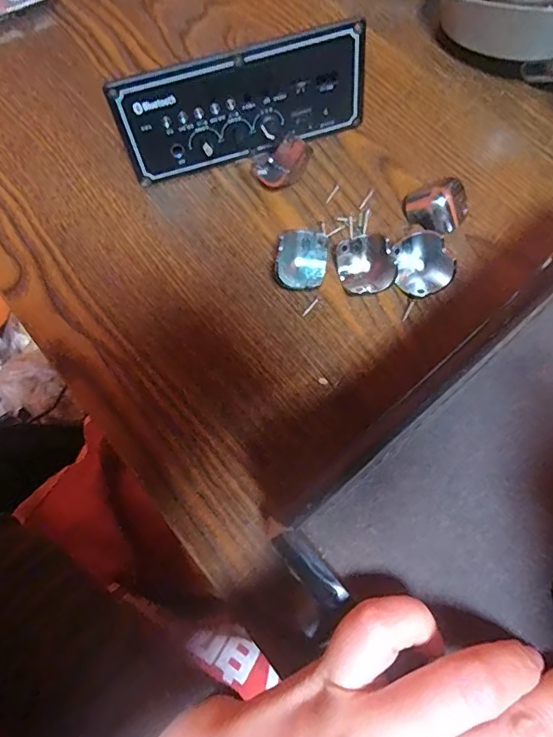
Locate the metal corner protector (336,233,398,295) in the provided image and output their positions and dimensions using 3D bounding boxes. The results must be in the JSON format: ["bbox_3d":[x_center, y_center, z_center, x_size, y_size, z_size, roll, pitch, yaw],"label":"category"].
[{"bbox_3d":[0.052,-0.060,0.290,0.031,0.015,0.032,0,74,1],"label":"metal corner protector"}]

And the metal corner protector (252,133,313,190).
[{"bbox_3d":[0.004,-0.130,0.314,0.036,0.012,0.028,-26,75,-6],"label":"metal corner protector"}]

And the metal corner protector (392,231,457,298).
[{"bbox_3d":[0.084,-0.059,0.287,0.031,0.018,0.034,0,74,1],"label":"metal corner protector"}]

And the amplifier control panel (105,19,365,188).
[{"bbox_3d":[-0.021,-0.162,0.301,0.146,0.061,0.026,-18,57,-4],"label":"amplifier control panel"}]

